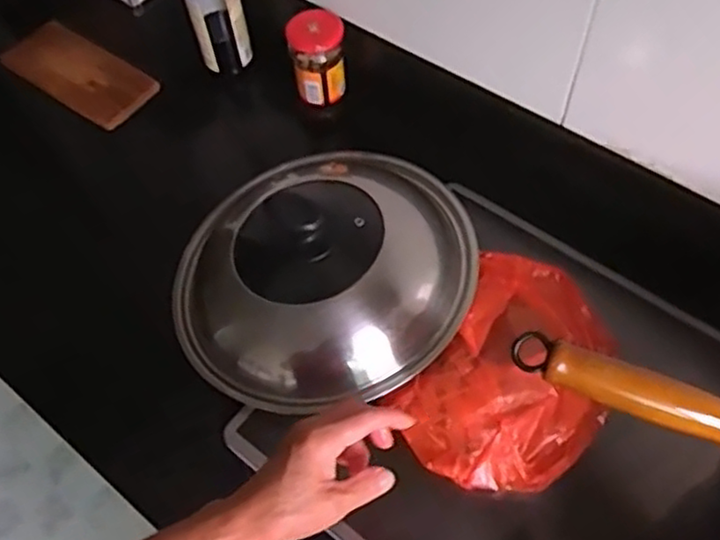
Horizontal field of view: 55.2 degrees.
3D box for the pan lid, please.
[{"bbox_3d":[-0.042,-0.007,0.737,0.313,0.128,0.296,-2,60,3],"label":"pan lid"}]

